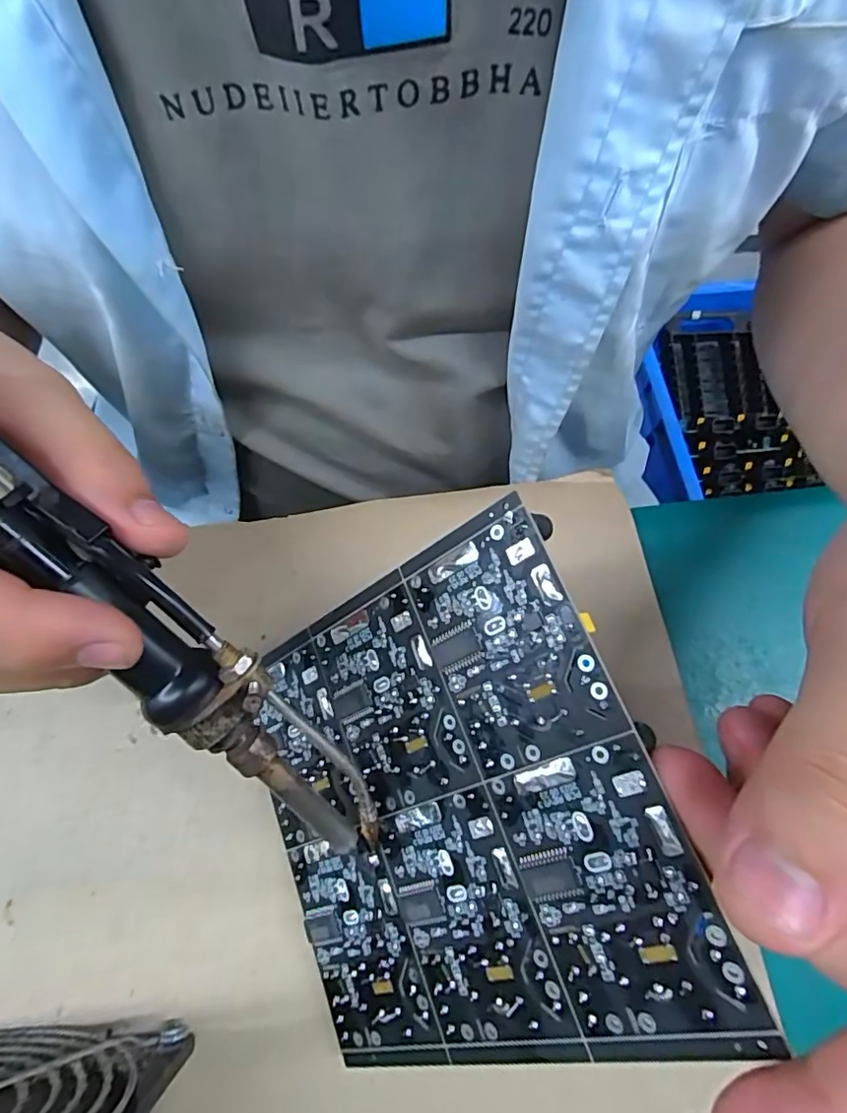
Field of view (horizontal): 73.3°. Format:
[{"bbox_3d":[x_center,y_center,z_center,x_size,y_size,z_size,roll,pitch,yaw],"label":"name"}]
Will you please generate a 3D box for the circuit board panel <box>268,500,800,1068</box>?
[{"bbox_3d":[0.002,0.074,0.172,0.135,0.004,0.134,-33,69,31],"label":"circuit board panel"}]

